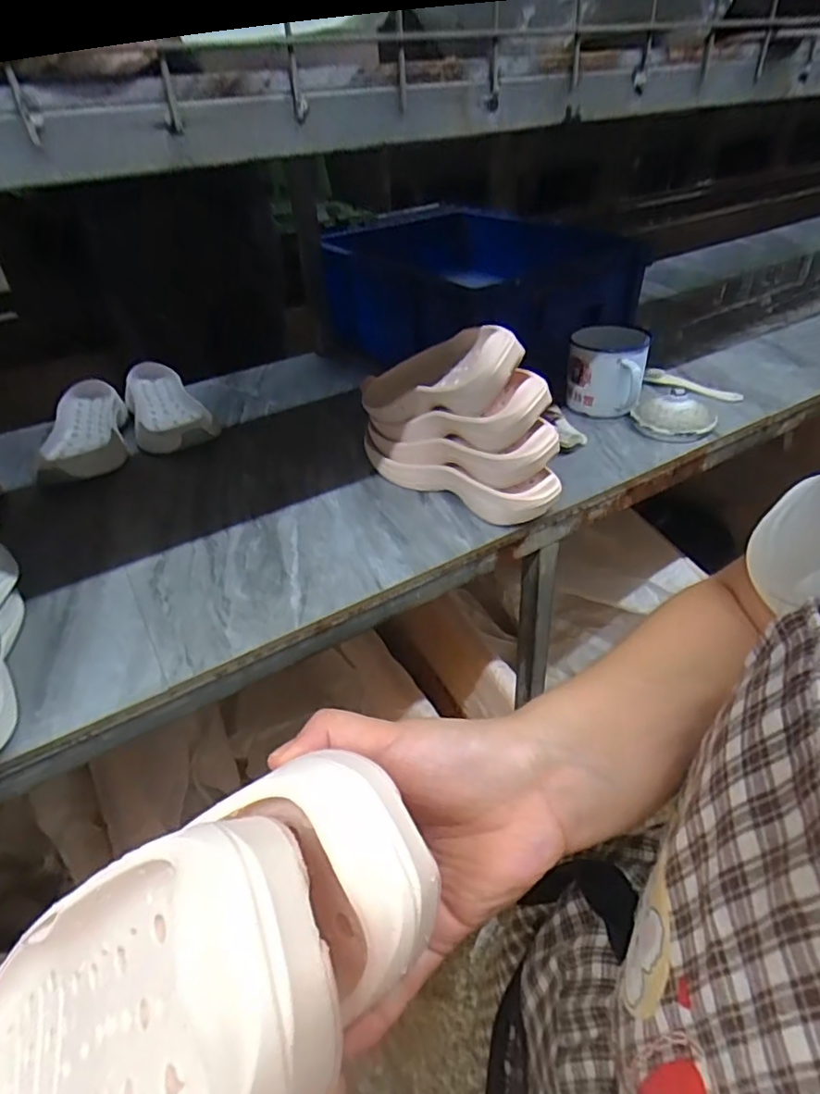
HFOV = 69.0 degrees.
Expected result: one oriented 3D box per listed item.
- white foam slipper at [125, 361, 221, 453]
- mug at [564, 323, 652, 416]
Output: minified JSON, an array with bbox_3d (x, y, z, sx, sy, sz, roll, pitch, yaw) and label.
[{"bbox_3d":[-0.353,-0.201,0.867,0.105,0.049,0.246,-20,40,-20],"label":"white foam slipper"},{"bbox_3d":[0.268,-0.244,0.821,0.099,0.101,0.114,6,38,12],"label":"mug"}]

